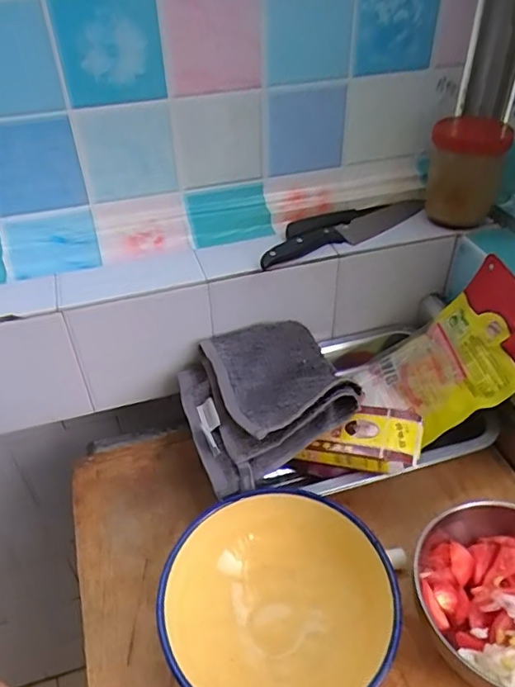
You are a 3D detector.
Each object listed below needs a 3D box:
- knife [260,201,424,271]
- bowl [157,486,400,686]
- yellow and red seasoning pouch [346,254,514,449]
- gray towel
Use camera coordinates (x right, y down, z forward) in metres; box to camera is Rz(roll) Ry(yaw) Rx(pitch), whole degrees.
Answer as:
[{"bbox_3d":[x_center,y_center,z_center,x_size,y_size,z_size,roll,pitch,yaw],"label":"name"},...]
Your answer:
[{"bbox_3d":[0.102,-0.127,0.609,0.233,0.019,0.036,-26,46,-26],"label":"knife"},{"bbox_3d":[0.018,0.203,0.418,0.173,0.060,0.168,-2,41,2],"label":"bowl"},{"bbox_3d":[0.204,0.016,0.567,0.191,0.036,0.128,-42,42,19],"label":"yellow and red seasoning pouch"},{"bbox_3d":[0.008,0.049,0.550,0.163,0.051,0.172,-16,42,-16],"label":"gray towel"}]

